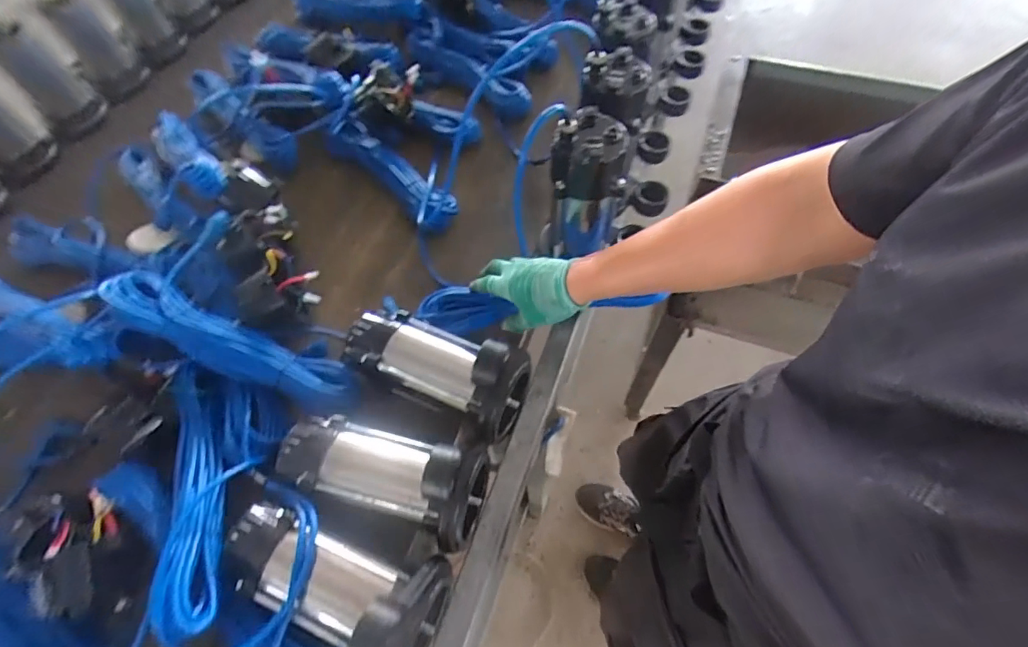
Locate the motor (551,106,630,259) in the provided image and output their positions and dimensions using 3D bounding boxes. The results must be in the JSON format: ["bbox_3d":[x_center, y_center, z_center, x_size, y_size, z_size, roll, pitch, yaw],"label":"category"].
[{"bbox_3d":[0.098,-0.181,0.669,0.108,0.225,0.110,-1,60,3],"label":"motor"}]

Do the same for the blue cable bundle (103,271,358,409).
[{"bbox_3d":[-0.376,0.025,0.651,0.352,0.049,0.086,25,63,-1],"label":"blue cable bundle"}]

